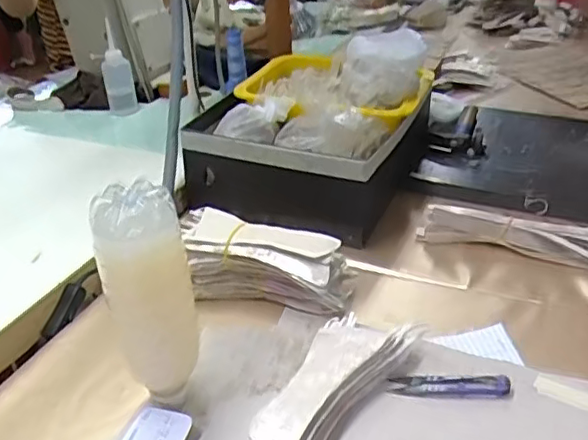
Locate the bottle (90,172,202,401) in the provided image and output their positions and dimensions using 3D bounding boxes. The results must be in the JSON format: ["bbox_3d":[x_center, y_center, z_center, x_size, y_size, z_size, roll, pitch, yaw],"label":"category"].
[{"bbox_3d":[-0.111,0.072,0.479,0.064,0.200,0.051,-11,32,-15],"label":"bottle"}]

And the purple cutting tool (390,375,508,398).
[{"bbox_3d":[0.133,0.141,0.526,0.099,0.009,0.024,3,31,8],"label":"purple cutting tool"}]

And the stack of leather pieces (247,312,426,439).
[{"bbox_3d":[0.027,0.136,0.513,0.071,0.037,0.195,21,38,33],"label":"stack of leather pieces"}]

